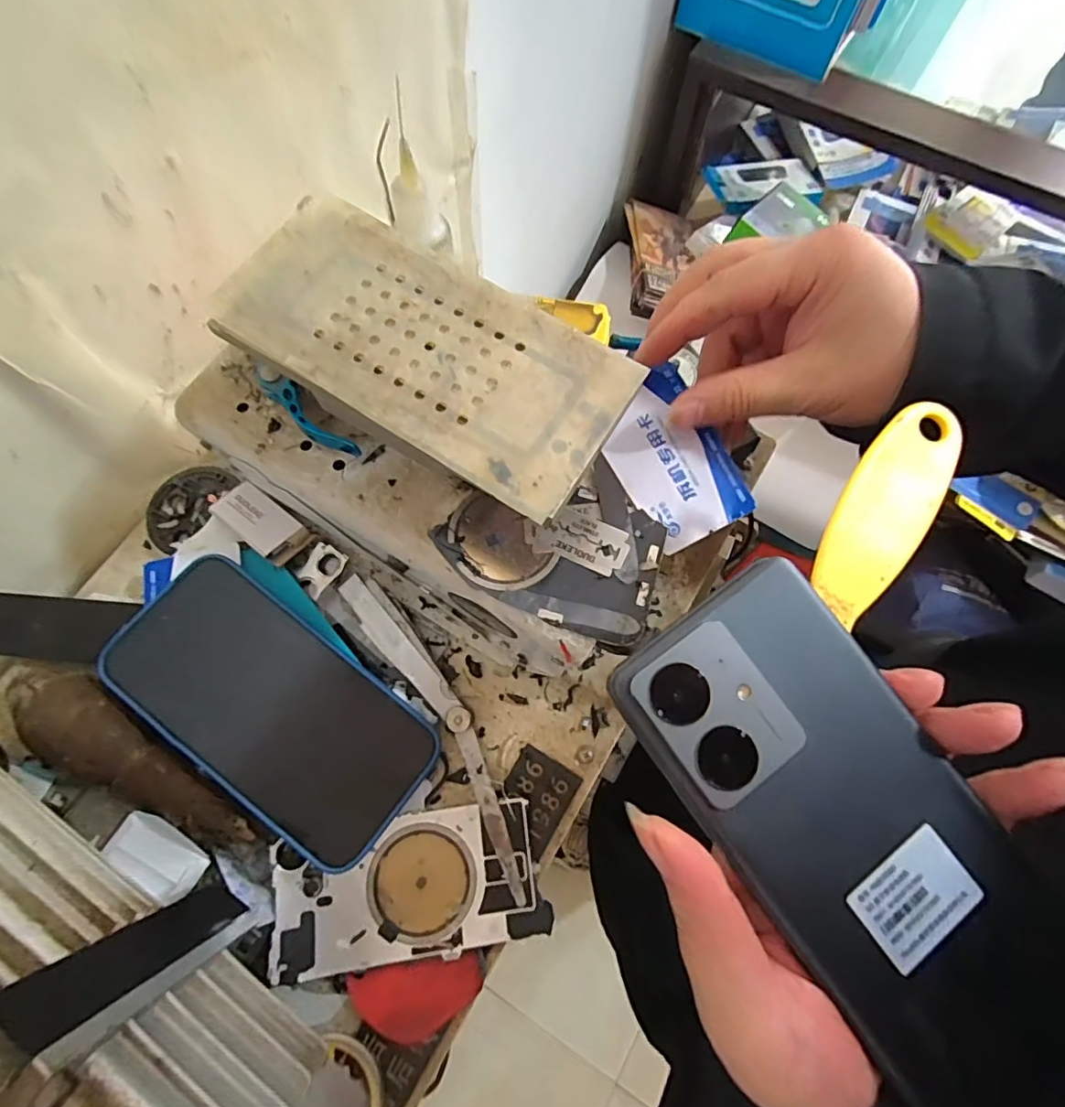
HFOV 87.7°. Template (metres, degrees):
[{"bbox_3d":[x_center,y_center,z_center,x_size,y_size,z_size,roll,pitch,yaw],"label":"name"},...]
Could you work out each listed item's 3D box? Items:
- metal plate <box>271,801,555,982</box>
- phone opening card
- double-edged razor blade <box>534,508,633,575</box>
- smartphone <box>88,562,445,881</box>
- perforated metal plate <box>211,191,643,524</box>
[{"bbox_3d":[-0.060,0.164,0.272,0.125,0.009,0.062,-9,71,-6],"label":"metal plate"},{"bbox_3d":[0.066,-0.046,0.266,0.052,0.006,0.081,-29,82,-8],"label":"phone opening card"},{"bbox_3d":[0.023,-0.006,0.253,0.040,0.004,0.022,23,78,10],"label":"double-edged razor blade"},{"bbox_3d":[-0.131,0.076,0.279,0.163,0.008,0.083,37,75,3],"label":"smartphone"},{"bbox_3d":[-0.045,-0.084,0.224,0.165,0.006,0.082,32,72,9],"label":"perforated metal plate"}]

